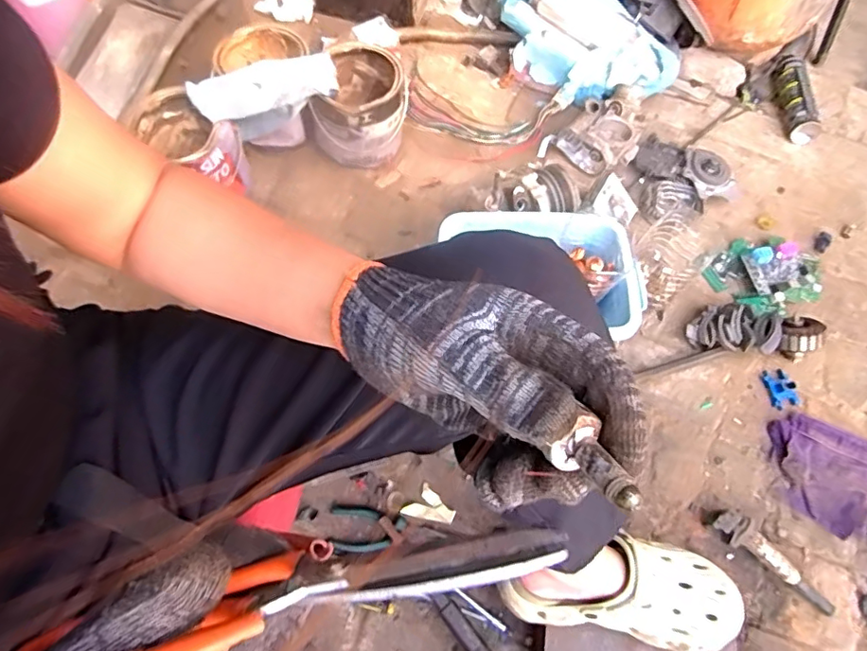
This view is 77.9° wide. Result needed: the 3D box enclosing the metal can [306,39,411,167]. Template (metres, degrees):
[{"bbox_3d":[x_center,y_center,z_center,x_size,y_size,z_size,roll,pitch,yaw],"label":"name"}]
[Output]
[{"bbox_3d":[-0.124,-0.382,0.948,0.144,0.128,0.169,14,65,6],"label":"metal can"}]

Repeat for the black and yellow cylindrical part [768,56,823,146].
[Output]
[{"bbox_3d":[0.708,-0.446,1.052,0.052,0.045,0.218,5,64,1],"label":"black and yellow cylindrical part"}]

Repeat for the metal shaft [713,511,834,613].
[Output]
[{"bbox_3d":[0.445,0.307,0.696,0.169,0.031,0.038,40,70,16],"label":"metal shaft"}]

